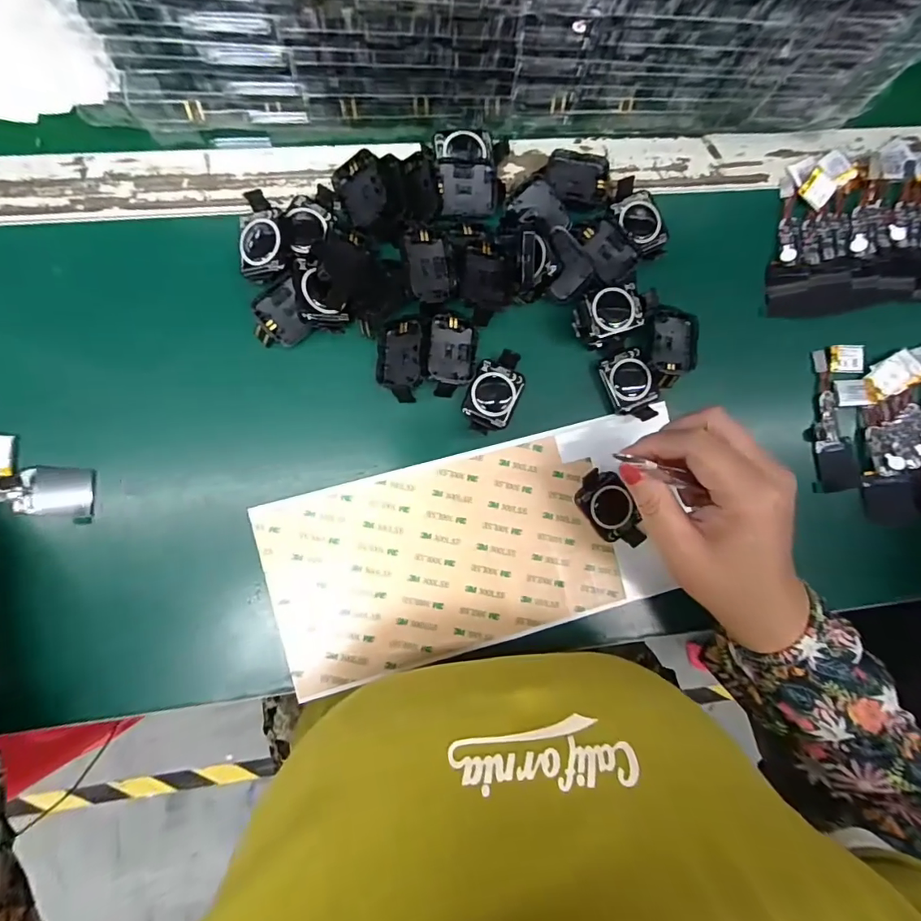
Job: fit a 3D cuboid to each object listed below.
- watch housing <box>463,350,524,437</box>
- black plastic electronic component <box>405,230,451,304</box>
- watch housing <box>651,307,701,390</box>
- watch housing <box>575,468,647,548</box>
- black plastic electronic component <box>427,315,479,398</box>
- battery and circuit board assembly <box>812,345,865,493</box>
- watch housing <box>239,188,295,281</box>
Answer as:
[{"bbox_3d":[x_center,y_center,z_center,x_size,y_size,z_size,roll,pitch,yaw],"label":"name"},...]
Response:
[{"bbox_3d":[0.022,-0.044,0.307,0.032,0.008,0.054,22,86,-5],"label":"watch housing"},{"bbox_3d":[-0.019,-0.116,0.286,0.030,0.006,0.040,-16,104,-38],"label":"black plastic electronic component"},{"bbox_3d":[0.142,-0.075,0.315,0.034,0.005,0.051,1,91,-5],"label":"watch housing"},{"bbox_3d":[0.097,0.032,0.313,0.029,0.008,0.054,-34,90,19],"label":"watch housing"},{"bbox_3d":[-0.004,-0.066,0.299,0.030,0.010,0.048,4,90,-5],"label":"black plastic electronic component"},{"bbox_3d":[0.271,-0.030,0.342,0.034,0.006,0.103,1,88,-6],"label":"battery and circuit board assembly"},{"bbox_3d":[-0.120,-0.135,0.293,0.031,0.020,0.049,-9,89,-6],"label":"watch housing"}]

